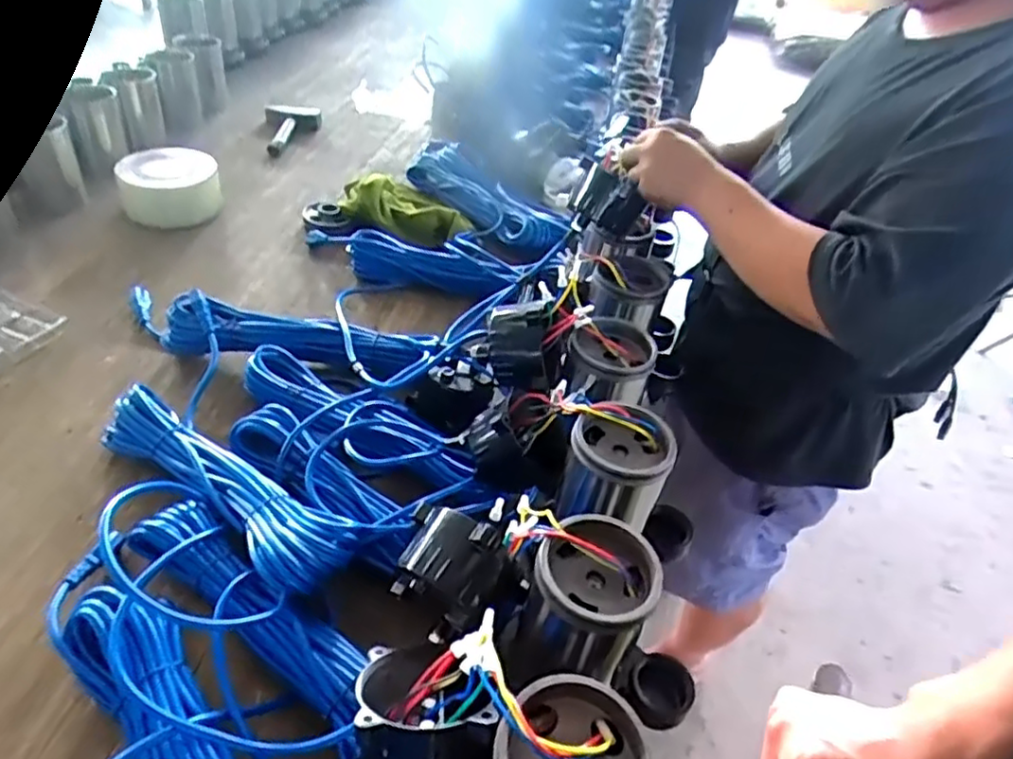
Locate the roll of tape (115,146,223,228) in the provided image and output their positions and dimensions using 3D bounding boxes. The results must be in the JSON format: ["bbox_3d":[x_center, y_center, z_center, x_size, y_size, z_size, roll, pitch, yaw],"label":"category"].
[{"bbox_3d":[-0.567,-0.329,1.122,0.158,0.089,0.147,-14,46,-25],"label":"roll of tape"}]

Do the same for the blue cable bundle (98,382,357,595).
[{"bbox_3d":[-0.282,0.095,0.643,0.346,0.038,0.088,29,44,21],"label":"blue cable bundle"}]

